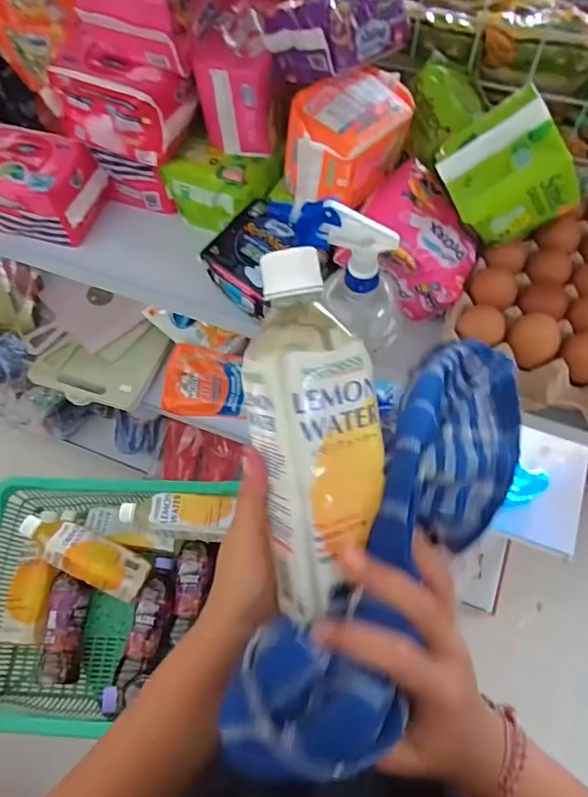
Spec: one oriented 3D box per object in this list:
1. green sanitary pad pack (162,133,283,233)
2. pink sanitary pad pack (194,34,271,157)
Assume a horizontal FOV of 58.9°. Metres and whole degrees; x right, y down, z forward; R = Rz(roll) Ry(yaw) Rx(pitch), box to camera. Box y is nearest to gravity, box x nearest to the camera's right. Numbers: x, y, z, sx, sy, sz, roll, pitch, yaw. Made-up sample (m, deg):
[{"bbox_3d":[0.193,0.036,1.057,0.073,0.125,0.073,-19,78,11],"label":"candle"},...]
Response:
[{"bbox_3d":[-0.079,-0.241,0.595,0.118,0.075,0.064,22,68,12],"label":"green sanitary pad pack"},{"bbox_3d":[-0.059,-0.310,0.535,0.071,0.095,0.062,-8,65,-1],"label":"pink sanitary pad pack"}]

